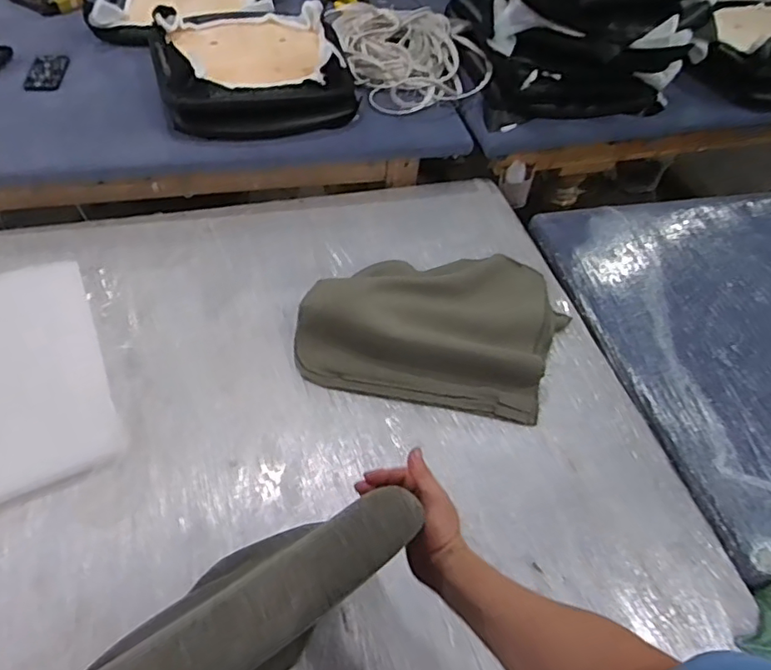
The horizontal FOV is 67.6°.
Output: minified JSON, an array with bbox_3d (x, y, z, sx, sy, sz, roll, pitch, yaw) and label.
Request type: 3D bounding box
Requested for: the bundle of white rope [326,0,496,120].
[{"bbox_3d":[0.048,-0.807,1.622,0.360,0.090,0.503,-14,53,-17],"label":"bundle of white rope"}]

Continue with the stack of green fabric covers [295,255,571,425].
[{"bbox_3d":[0.101,-0.041,1.172,0.506,0.104,0.380,12,50,4],"label":"stack of green fabric covers"}]

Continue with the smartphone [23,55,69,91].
[{"bbox_3d":[-0.868,-0.674,1.475,0.087,0.004,0.191,-6,52,-11],"label":"smartphone"}]

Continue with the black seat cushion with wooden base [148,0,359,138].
[{"bbox_3d":[-0.327,-0.675,1.437,0.463,0.158,0.404,-11,53,-15],"label":"black seat cushion with wooden base"}]

